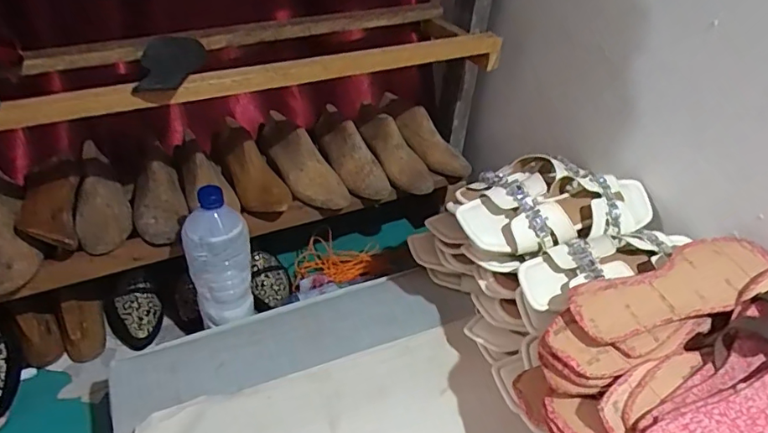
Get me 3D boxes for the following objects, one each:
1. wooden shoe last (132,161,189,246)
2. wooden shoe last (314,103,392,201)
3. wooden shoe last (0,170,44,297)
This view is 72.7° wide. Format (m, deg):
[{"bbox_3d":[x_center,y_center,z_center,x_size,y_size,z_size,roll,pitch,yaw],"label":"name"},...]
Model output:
[{"bbox_3d":[-0.329,-0.020,0.760,0.073,0.055,0.155,-14,42,-22],"label":"wooden shoe last"},{"bbox_3d":[-0.061,-0.121,0.916,0.075,0.069,0.229,-12,41,-21],"label":"wooden shoe last"},{"bbox_3d":[-0.511,0.012,0.698,0.067,0.077,0.221,-16,55,-24],"label":"wooden shoe last"}]

